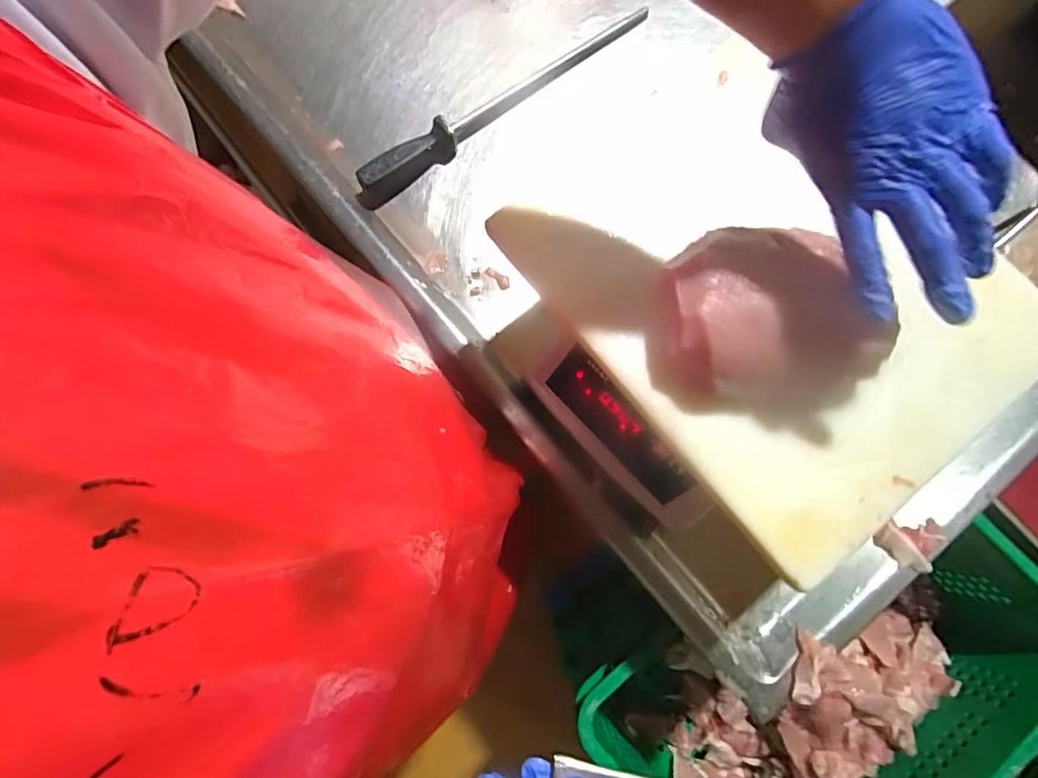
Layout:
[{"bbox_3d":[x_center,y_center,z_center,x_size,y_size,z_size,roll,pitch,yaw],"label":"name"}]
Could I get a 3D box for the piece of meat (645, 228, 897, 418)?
[{"bbox_3d":[0.171,-0.048,0.389,0.144,0.053,0.127,3,79,2],"label":"piece of meat"}]

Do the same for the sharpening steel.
[{"bbox_3d":[-0.019,-0.345,0.655,0.412,0.038,0.028,-36,80,-6],"label":"sharpening steel"}]

